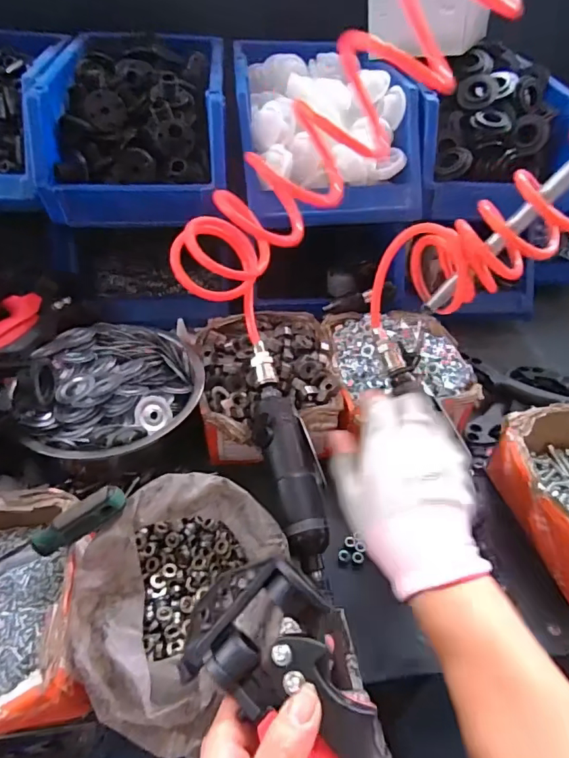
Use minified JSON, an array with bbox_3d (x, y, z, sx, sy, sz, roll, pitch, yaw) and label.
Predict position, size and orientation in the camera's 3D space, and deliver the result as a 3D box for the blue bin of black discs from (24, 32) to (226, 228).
[{"bbox_3d":[-0.174,-0.322,0.598,0.200,0.122,0.307,-1,44,-6],"label":"blue bin of black discs"}]

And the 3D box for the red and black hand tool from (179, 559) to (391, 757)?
[{"bbox_3d":[0.015,0.200,0.250,0.091,0.029,0.200,-32,67,-3],"label":"red and black hand tool"}]

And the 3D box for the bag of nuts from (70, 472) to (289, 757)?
[{"bbox_3d":[-0.072,0.151,0.333,0.134,0.082,0.150,14,44,10],"label":"bag of nuts"}]

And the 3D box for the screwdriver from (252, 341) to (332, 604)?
[{"bbox_3d":[0.006,0.068,0.422,0.051,0.032,0.223,-8,62,-13],"label":"screwdriver"}]

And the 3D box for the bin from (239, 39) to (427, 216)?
[{"bbox_3d":[0.043,-0.328,0.611,0.198,0.109,0.313,-1,44,-6],"label":"bin"}]

